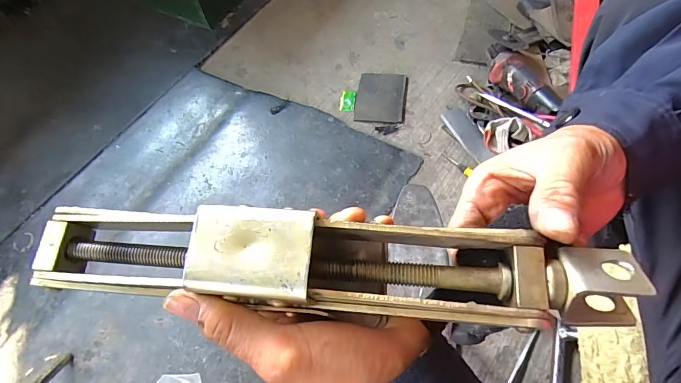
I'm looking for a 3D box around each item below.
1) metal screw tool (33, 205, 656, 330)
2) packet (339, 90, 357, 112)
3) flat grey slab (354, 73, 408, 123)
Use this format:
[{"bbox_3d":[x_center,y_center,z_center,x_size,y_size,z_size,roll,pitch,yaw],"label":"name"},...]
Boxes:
[{"bbox_3d":[-0.015,0.035,0.192,0.302,0.044,0.046,3,60,7],"label":"metal screw tool"},{"bbox_3d":[0.017,-0.217,0.904,0.036,0.008,0.063,5,61,7],"label":"packet"},{"bbox_3d":[0.094,-0.217,0.872,0.110,0.005,0.144,6,61,7],"label":"flat grey slab"}]

